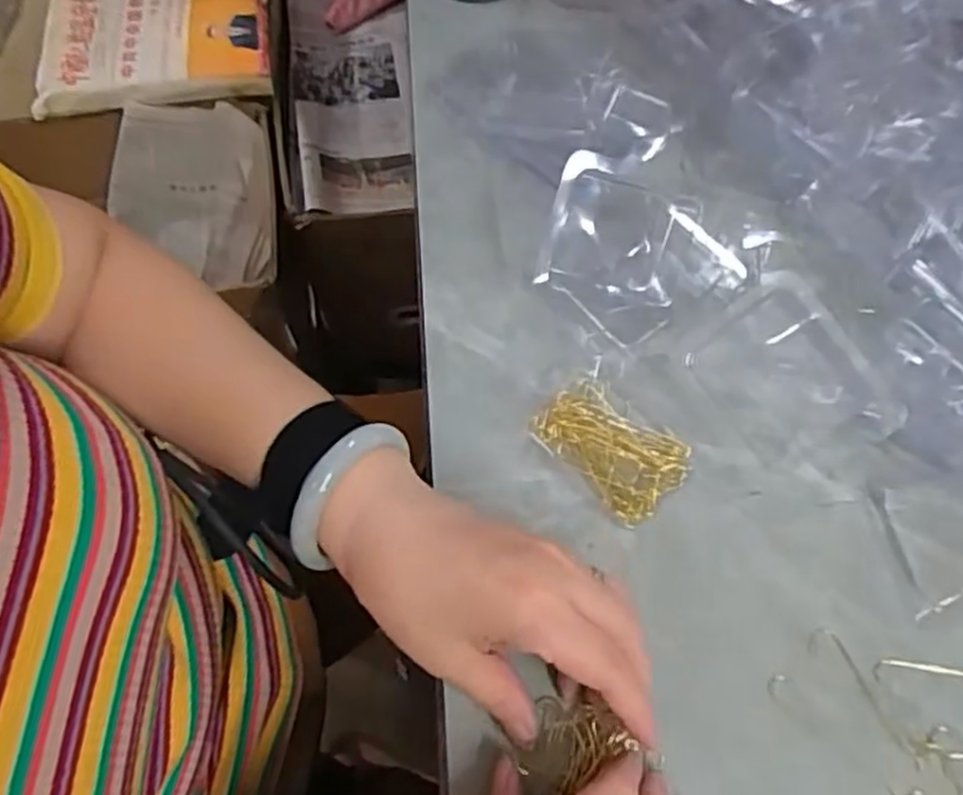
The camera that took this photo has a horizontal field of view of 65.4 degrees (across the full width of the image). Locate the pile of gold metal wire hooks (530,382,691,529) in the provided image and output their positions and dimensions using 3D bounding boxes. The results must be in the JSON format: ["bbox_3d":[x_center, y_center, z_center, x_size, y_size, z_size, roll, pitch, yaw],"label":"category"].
[{"bbox_3d":[0.064,0.024,0.374,0.071,0.015,0.047,42,72,17],"label":"pile of gold metal wire hooks"}]

